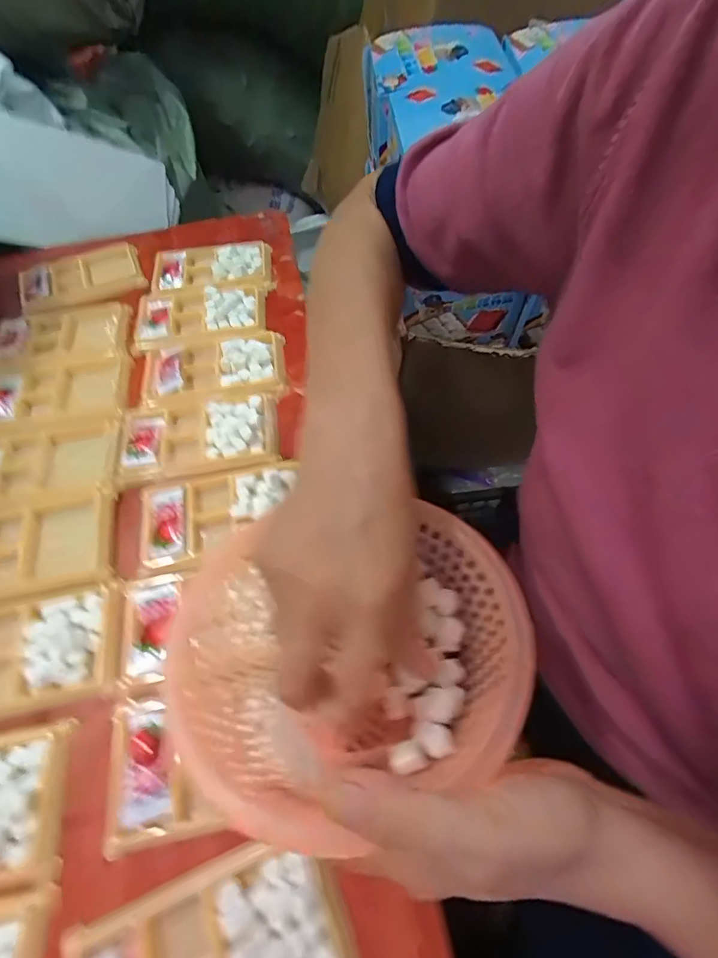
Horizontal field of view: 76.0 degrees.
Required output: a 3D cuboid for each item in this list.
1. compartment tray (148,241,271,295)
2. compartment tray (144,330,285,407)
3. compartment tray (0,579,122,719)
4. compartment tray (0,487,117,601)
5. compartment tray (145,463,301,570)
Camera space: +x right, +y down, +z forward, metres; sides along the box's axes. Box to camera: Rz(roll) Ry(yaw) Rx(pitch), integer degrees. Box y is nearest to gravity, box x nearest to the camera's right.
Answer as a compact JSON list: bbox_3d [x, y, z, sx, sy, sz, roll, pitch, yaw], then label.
[{"bbox_3d":[-0.169,-0.242,0.528,0.136,0.015,0.076,-10,59,-3],"label":"compartment tray"},{"bbox_3d":[-0.141,-0.111,0.445,0.134,0.011,0.078,-9,59,-3],"label":"compartment tray"},{"bbox_3d":[-0.235,0.119,0.316,0.132,0.012,0.080,-13,59,-5],"label":"compartment tray"},{"bbox_3d":[-0.259,0.053,0.357,0.129,0.017,0.080,-14,59,-5],"label":"compartment tray"},{"bbox_3d":[-0.110,0.025,0.359,0.121,0.011,0.073,-12,59,-4],"label":"compartment tray"}]

